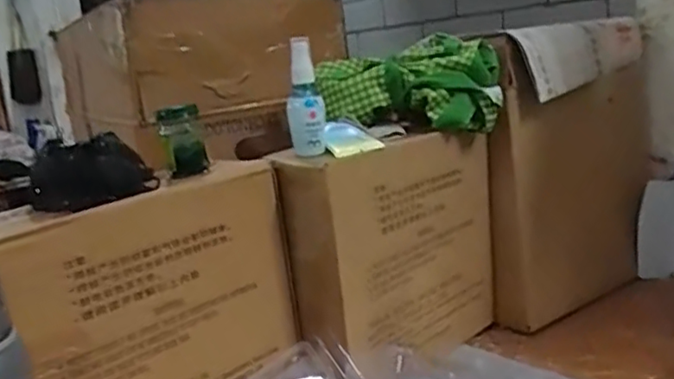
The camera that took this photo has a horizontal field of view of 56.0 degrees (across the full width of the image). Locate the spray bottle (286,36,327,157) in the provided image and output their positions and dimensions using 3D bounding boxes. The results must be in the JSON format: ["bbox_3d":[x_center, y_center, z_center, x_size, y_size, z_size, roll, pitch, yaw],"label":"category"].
[{"bbox_3d":[-0.033,-0.093,0.642,0.036,0.113,0.031,-7,12,-3],"label":"spray bottle"}]

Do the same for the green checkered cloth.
[{"bbox_3d":[0.083,-0.123,0.769,0.220,0.094,0.100,0,13,26],"label":"green checkered cloth"}]

